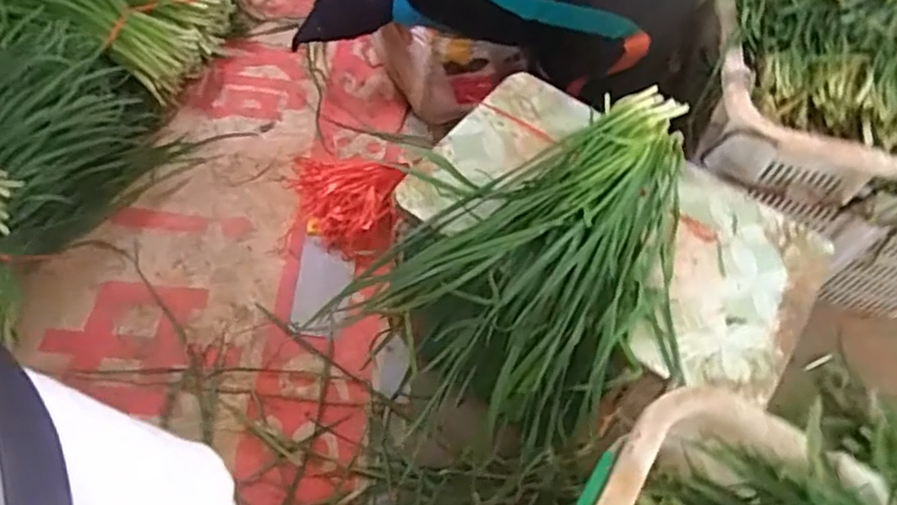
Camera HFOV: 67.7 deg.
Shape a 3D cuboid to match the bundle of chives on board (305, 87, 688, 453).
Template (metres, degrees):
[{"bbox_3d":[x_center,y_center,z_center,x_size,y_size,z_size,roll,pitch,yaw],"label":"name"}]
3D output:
[{"bbox_3d":[0.135,0.011,0.764,0.465,0.149,0.301,-30,65,-23],"label":"bundle of chives on board"}]

